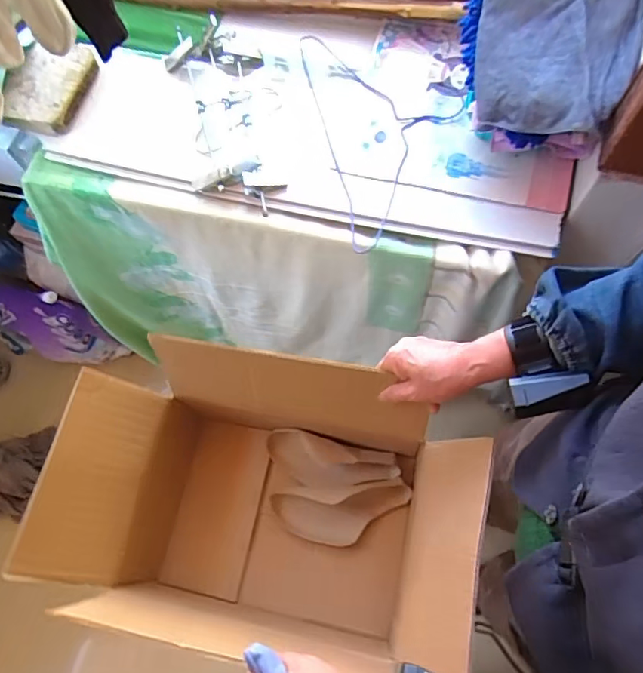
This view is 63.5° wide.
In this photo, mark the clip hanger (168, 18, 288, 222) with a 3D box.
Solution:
[{"bbox_3d":[-0.137,-0.340,0.775,0.144,0.033,0.322,-15,71,-3],"label":"clip hanger"}]

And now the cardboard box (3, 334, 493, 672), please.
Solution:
[{"bbox_3d":[-0.079,0.200,0.648,0.478,0.256,0.305,11,72,6],"label":"cardboard box"}]

